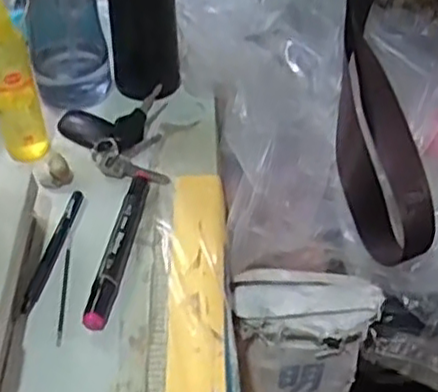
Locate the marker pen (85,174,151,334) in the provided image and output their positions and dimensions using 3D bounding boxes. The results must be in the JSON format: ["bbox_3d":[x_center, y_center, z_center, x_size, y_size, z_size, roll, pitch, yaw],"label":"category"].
[{"bbox_3d":[-0.077,0.039,0.540,0.016,0.019,0.144,5,44,9],"label":"marker pen"}]

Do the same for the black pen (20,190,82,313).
[{"bbox_3d":[-0.130,0.041,0.545,0.010,0.015,0.113,7,44,11],"label":"black pen"}]

